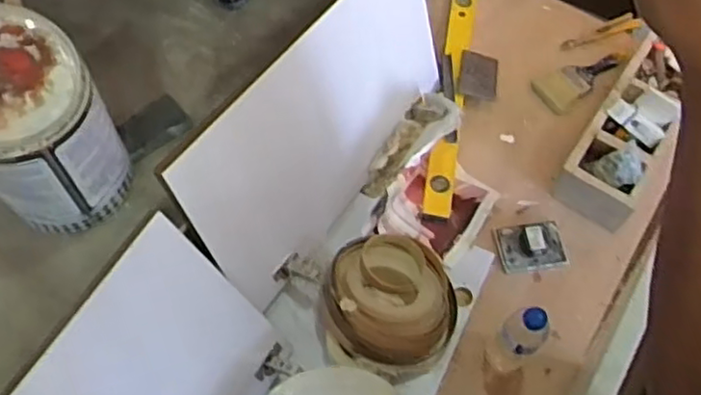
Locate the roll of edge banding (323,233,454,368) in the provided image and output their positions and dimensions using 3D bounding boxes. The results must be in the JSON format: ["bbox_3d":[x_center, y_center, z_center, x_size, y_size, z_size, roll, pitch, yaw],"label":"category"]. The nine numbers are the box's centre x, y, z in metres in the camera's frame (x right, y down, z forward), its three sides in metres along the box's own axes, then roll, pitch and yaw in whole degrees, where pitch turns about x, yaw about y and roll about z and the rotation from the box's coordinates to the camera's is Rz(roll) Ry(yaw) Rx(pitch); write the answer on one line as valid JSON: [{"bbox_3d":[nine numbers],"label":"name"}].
[{"bbox_3d":[0.068,0.158,1.075,0.212,0.107,0.203,1,62,-2],"label":"roll of edge banding"}]

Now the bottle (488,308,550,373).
[{"bbox_3d":[0.253,0.221,1.027,0.057,0.197,0.057,1,62,-2],"label":"bottle"}]

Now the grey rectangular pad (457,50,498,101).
[{"bbox_3d":[0.258,-0.249,1.352,0.077,0.021,0.113,9,62,3],"label":"grey rectangular pad"}]

